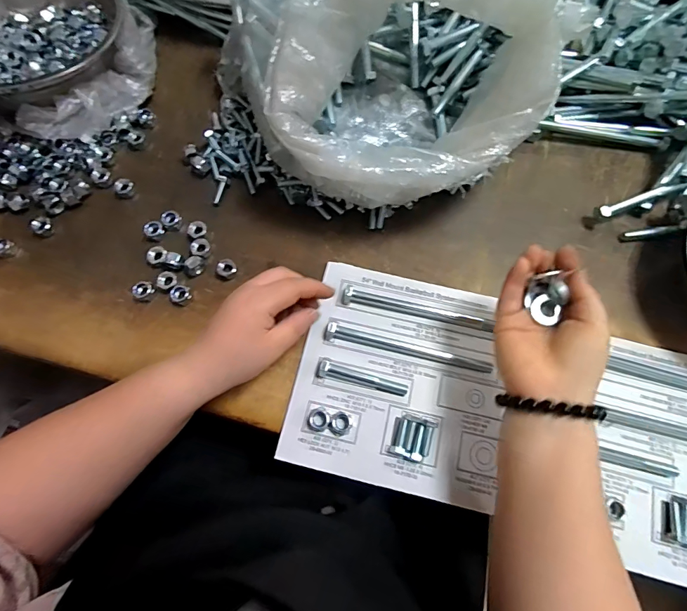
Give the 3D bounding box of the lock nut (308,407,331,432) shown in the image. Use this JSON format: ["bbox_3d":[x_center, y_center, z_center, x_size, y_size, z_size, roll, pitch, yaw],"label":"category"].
[{"bbox_3d":[-0.021,0.100,0.353,0.018,0.010,0.020,17,74,5],"label":"lock nut"}]

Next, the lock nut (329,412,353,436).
[{"bbox_3d":[-0.002,0.104,0.352,0.020,0.010,0.019,0,73,0],"label":"lock nut"}]

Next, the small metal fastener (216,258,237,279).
[{"bbox_3d":[-0.114,-0.036,0.397,0.021,0.009,0.019,27,75,8],"label":"small metal fastener"}]

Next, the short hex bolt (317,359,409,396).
[{"bbox_3d":[0.017,0.067,0.362,0.082,0.014,0.014,15,74,4],"label":"short hex bolt"}]

